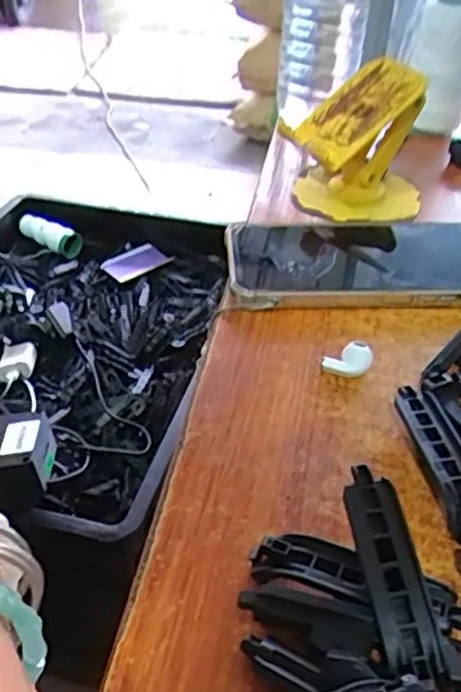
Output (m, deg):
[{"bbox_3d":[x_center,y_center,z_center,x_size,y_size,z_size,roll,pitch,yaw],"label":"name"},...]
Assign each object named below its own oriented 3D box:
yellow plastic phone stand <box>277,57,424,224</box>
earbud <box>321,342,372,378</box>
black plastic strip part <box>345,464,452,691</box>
[{"bbox_3d":[0.091,-0.141,0.472,0.097,0.095,0.081,-23,45,-28],"label":"yellow plastic phone stand"},{"bbox_3d":[0.058,0.007,0.334,0.022,0.018,0.011,15,41,16],"label":"earbud"},{"bbox_3d":[0.054,0.074,0.221,0.018,0.008,0.070,-5,59,-12],"label":"black plastic strip part"}]

